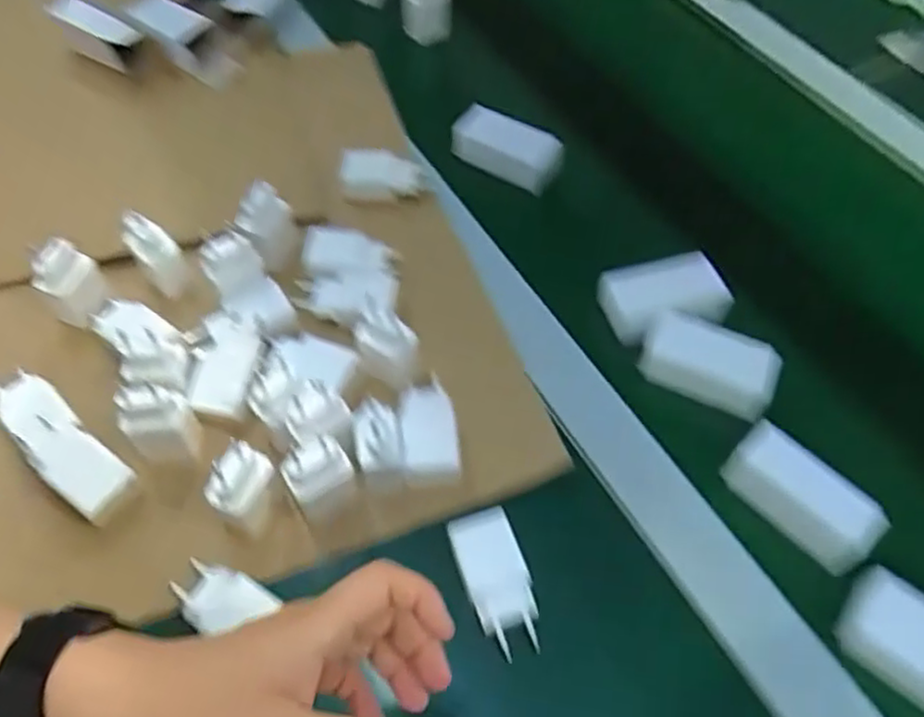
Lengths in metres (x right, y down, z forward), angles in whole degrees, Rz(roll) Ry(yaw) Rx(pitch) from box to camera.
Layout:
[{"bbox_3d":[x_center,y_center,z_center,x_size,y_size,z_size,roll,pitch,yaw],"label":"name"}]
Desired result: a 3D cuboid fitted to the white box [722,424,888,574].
[{"bbox_3d":[0.228,0.092,0.482,0.033,0.055,0.099,-39,63,-23],"label":"white box"}]

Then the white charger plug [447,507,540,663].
[{"bbox_3d":[0.022,0.135,0.441,0.039,0.024,0.082,-18,57,-12],"label":"white charger plug"}]

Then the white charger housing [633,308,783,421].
[{"bbox_3d":[0.187,0.002,0.544,0.097,0.044,0.048,27,60,18],"label":"white charger housing"}]

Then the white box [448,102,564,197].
[{"bbox_3d":[0.043,-0.197,0.678,0.101,0.035,0.044,33,62,21],"label":"white box"}]

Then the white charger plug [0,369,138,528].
[{"bbox_3d":[-0.276,0.057,0.492,0.134,0.031,0.039,35,63,22],"label":"white charger plug"}]

